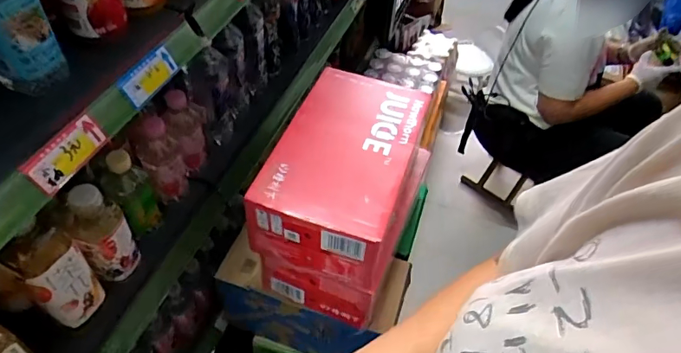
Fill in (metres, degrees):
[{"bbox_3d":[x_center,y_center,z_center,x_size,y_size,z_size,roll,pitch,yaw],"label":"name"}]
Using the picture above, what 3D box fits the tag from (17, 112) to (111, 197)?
[{"bbox_3d":[-0.271,-0.025,0.484,0.006,0.040,0.087,-4,40,34],"label":"tag"}]

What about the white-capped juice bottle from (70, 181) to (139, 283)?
[{"bbox_3d":[-0.330,0.086,0.685,0.060,0.163,0.057,3,48,-3],"label":"white-capped juice bottle"}]

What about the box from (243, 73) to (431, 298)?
[{"bbox_3d":[0.011,-0.016,0.863,0.216,0.135,0.360,16,48,9],"label":"box"}]

